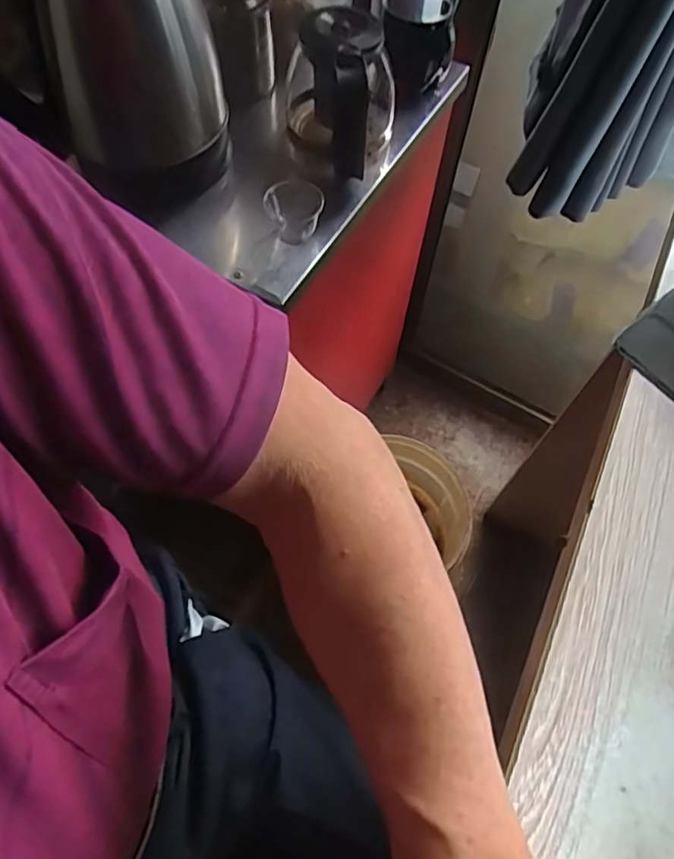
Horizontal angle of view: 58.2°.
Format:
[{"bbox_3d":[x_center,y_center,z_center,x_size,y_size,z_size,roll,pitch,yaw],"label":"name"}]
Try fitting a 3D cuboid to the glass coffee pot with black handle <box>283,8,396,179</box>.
[{"bbox_3d":[0.003,-0.306,0.561,0.099,0.117,0.100,1,62,-2],"label":"glass coffee pot with black handle"}]

